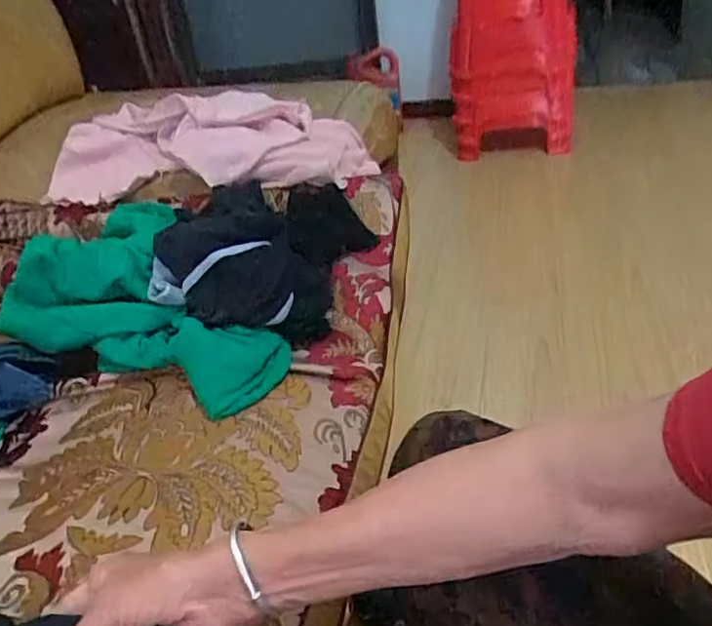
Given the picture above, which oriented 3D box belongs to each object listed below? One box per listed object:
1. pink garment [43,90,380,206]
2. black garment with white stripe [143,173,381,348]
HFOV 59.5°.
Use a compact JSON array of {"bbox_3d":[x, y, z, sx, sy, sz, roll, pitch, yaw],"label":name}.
[{"bbox_3d":[-0.197,-0.232,0.868,0.429,0.097,0.212,1,36,14],"label":"pink garment"},{"bbox_3d":[-0.099,-0.063,0.695,0.196,0.106,0.215,1,35,14],"label":"black garment with white stripe"}]

